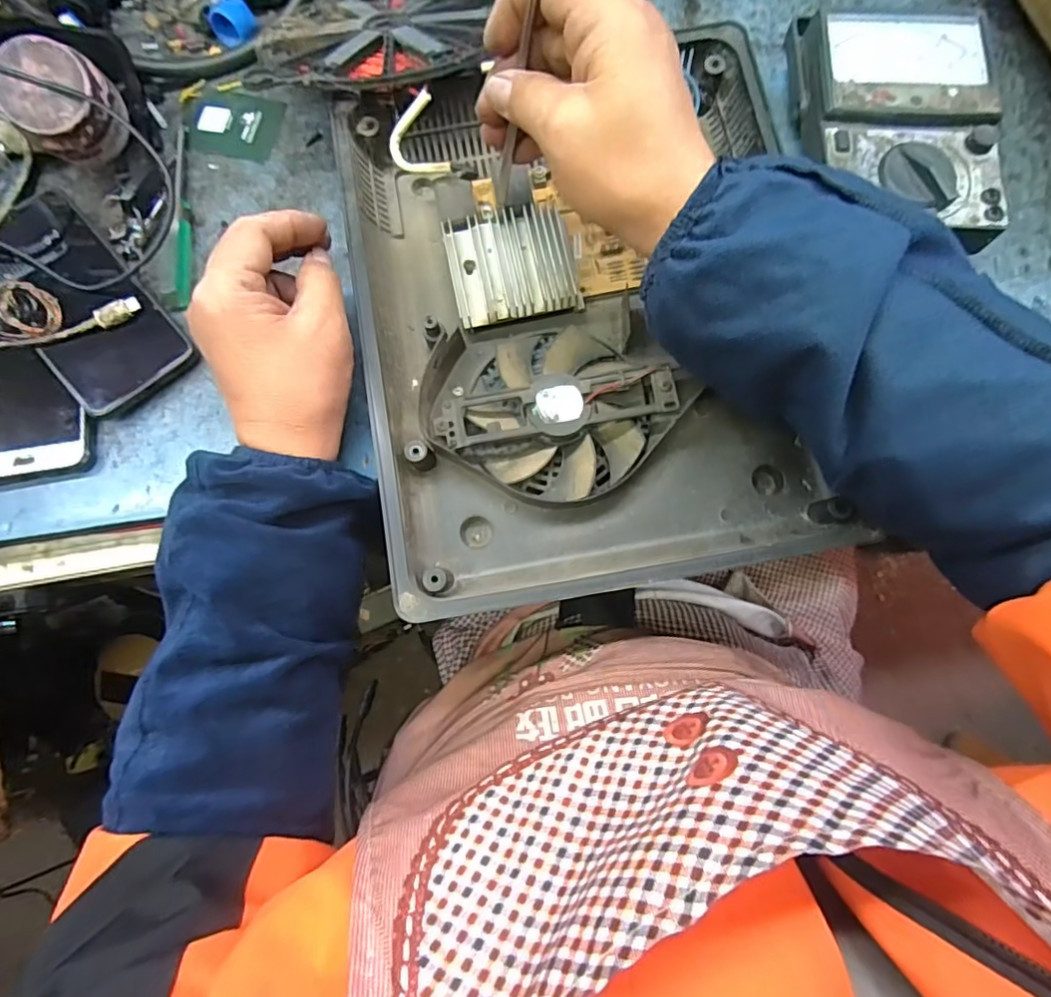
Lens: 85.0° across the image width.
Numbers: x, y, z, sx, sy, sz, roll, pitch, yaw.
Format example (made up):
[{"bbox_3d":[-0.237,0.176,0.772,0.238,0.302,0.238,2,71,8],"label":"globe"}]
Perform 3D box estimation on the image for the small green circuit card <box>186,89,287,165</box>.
[{"bbox_3d":[-0.218,-0.282,0.433,0.065,0.004,0.057,11,77,4],"label":"small green circuit card"}]

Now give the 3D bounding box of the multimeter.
[{"bbox_3d":[0.245,-0.250,0.390,0.118,0.050,0.165,5,77,3],"label":"multimeter"}]

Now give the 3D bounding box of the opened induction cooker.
[{"bbox_3d":[0.040,-0.123,0.363,0.275,0.043,0.355,-9,77,-1],"label":"opened induction cooker"}]

